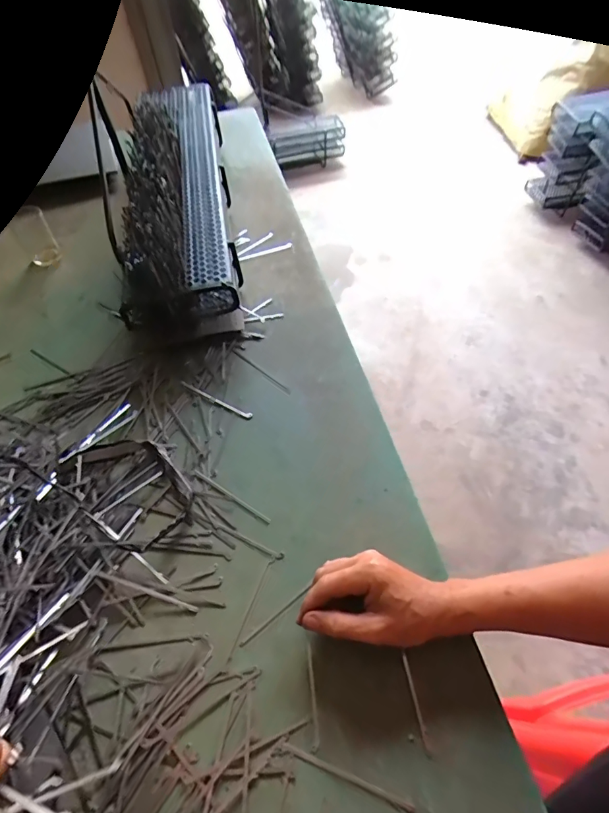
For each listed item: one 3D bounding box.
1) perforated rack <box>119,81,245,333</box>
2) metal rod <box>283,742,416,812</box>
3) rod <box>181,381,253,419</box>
[{"bbox_3d":[-0.193,-0.348,0.723,0.140,0.129,0.545,-8,55,-2],"label":"perforated rack"},{"bbox_3d":[0.033,0.287,0.347,0.105,0.004,0.006,17,58,15],"label":"metal rod"},{"bbox_3d":[-0.112,-0.009,0.564,0.108,0.006,0.008,23,60,19],"label":"rod"}]

